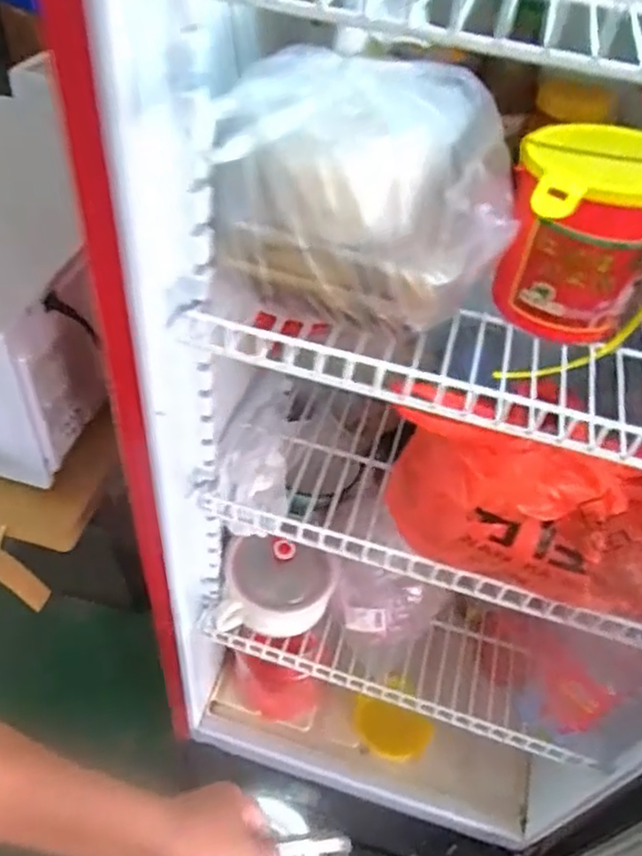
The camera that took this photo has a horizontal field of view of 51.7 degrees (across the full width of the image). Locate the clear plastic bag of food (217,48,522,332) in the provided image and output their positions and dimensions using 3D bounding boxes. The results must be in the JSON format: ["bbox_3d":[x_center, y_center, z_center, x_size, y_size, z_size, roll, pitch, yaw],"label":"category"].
[{"bbox_3d":[0.032,-0.144,0.438,0.211,0.157,0.104,-8,49,-12],"label":"clear plastic bag of food"}]

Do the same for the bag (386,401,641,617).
[{"bbox_3d":[0.211,0.077,0.558,0.312,0.152,0.127,16,48,10],"label":"bag"}]

